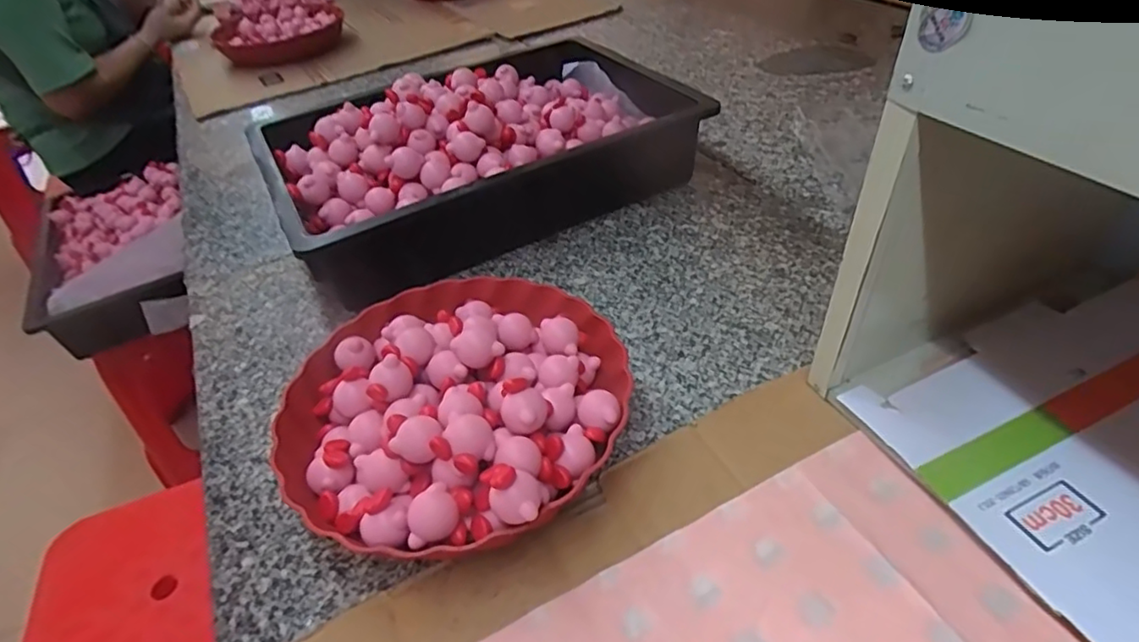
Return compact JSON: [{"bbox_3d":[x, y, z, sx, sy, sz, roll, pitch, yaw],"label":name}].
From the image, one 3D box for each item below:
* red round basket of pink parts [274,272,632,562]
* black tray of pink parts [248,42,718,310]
[{"bbox_3d":[-0.080,0.053,0.435,0.232,0.073,0.236,-4,43,4],"label":"red round basket of pink parts"},{"bbox_3d":[-0.110,-0.206,0.692,0.434,0.114,0.316,-25,46,-18],"label":"black tray of pink parts"}]

